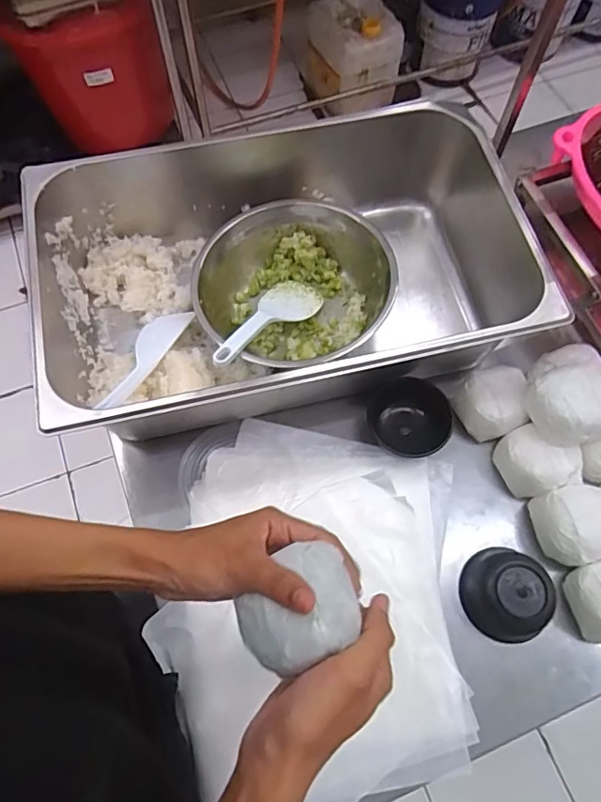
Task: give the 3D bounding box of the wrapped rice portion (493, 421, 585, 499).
[{"bbox_3d":[0.260,0.064,0.584,0.063,0.053,0.073,-21,69,-9],"label":"wrapped rice portion"}]

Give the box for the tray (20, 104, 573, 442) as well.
[{"bbox_3d":[-0.009,-0.143,0.617,0.525,0.154,0.321,-13,68,-6],"label":"tray"}]

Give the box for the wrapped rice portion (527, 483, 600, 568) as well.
[{"bbox_3d":[0.293,0.130,0.557,0.076,0.046,0.077,-13,68,-6],"label":"wrapped rice portion"}]

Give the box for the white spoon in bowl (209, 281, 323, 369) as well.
[{"bbox_3d":[-0.037,-0.098,0.615,0.067,0.024,0.199,33,43,11],"label":"white spoon in bowl"}]

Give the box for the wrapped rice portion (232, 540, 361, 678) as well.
[{"bbox_3d":[-0.002,0.131,0.335,0.073,0.035,0.065,-27,71,-14],"label":"wrapped rice portion"}]

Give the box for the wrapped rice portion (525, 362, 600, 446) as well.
[{"bbox_3d":[0.288,0.006,0.563,0.076,0.056,0.074,0,68,-1],"label":"wrapped rice portion"}]

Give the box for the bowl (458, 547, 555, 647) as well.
[{"bbox_3d":[0.210,0.195,0.533,0.082,0.045,0.088,0,68,-1],"label":"bowl"}]

